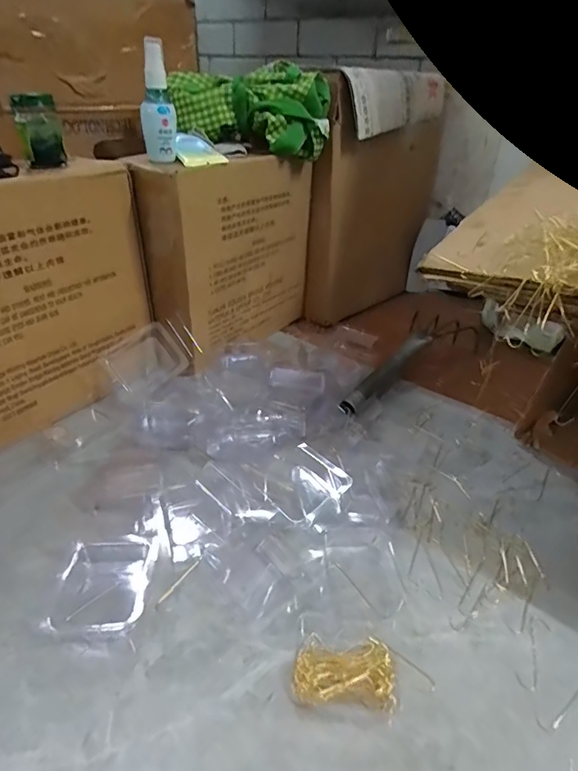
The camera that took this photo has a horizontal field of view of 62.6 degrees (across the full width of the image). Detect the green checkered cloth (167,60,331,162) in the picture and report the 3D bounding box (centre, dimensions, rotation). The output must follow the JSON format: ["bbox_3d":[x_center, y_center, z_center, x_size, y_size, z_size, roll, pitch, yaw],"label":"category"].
[{"bbox_3d":[-0.053,-0.374,0.648,0.213,0.093,0.088,5,34,3],"label":"green checkered cloth"}]

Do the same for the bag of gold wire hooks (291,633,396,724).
[{"bbox_3d":[0.039,0.204,0.340,0.069,0.016,0.047,8,34,7],"label":"bag of gold wire hooks"}]

